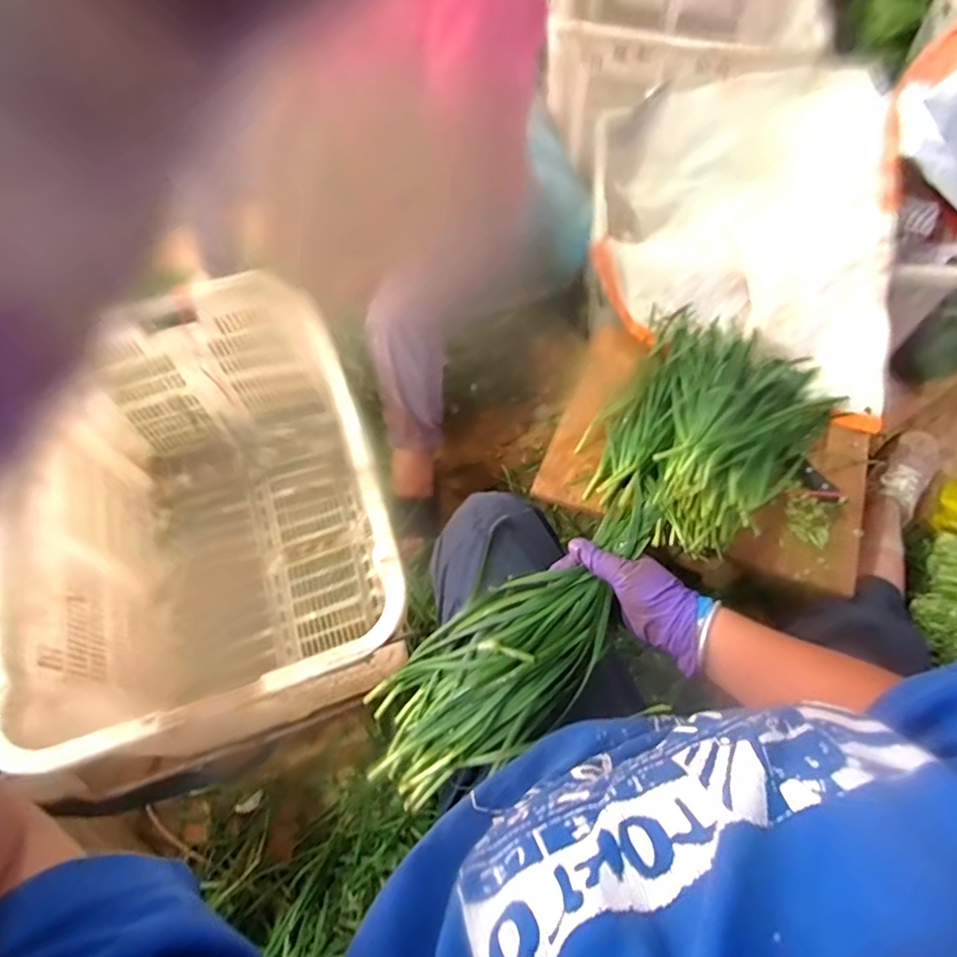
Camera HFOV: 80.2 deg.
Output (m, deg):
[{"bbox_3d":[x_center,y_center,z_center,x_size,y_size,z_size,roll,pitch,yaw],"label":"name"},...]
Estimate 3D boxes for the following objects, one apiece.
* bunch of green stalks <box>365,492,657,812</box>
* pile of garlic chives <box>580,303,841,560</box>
[{"bbox_3d":[0.045,0.162,0.544,0.323,0.087,0.138,-43,66,3],"label":"bunch of green stalks"},{"bbox_3d":[0.350,-0.104,0.863,0.307,0.143,0.433,35,67,19],"label":"pile of garlic chives"}]

